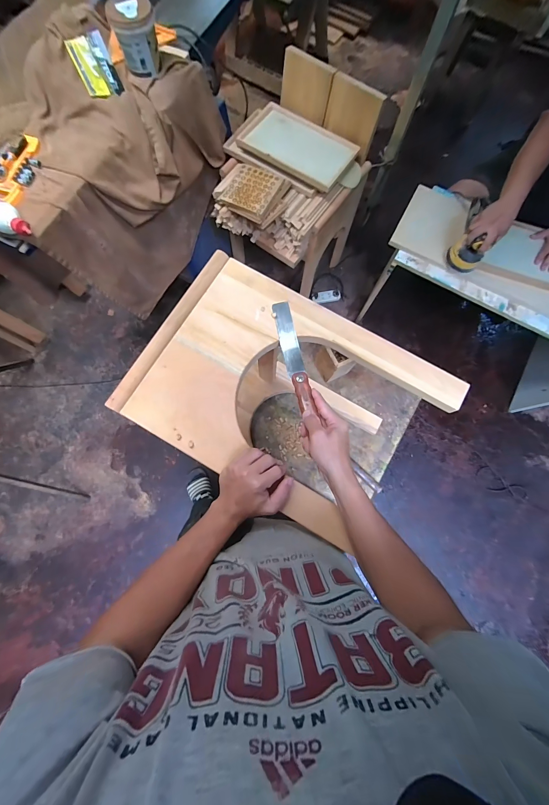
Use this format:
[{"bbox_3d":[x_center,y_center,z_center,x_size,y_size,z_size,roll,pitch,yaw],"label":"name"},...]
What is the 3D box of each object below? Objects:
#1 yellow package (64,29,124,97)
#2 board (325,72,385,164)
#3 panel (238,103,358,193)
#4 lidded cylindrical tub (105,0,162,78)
[{"bbox_3d":[-0.523,-0.989,0.864,0.108,0.014,0.149,-29,106,-19],"label":"yellow package"},{"bbox_3d":[0.283,-1.044,1.081,0.198,0.189,0.017,33,70,7],"label":"board"},{"bbox_3d":[0.088,-0.983,1.119,0.418,0.029,0.251,32,80,6],"label":"panel"},{"bbox_3d":[-0.404,-1.080,0.864,0.117,0.120,0.118,-10,78,-2],"label":"lidded cylindrical tub"}]

